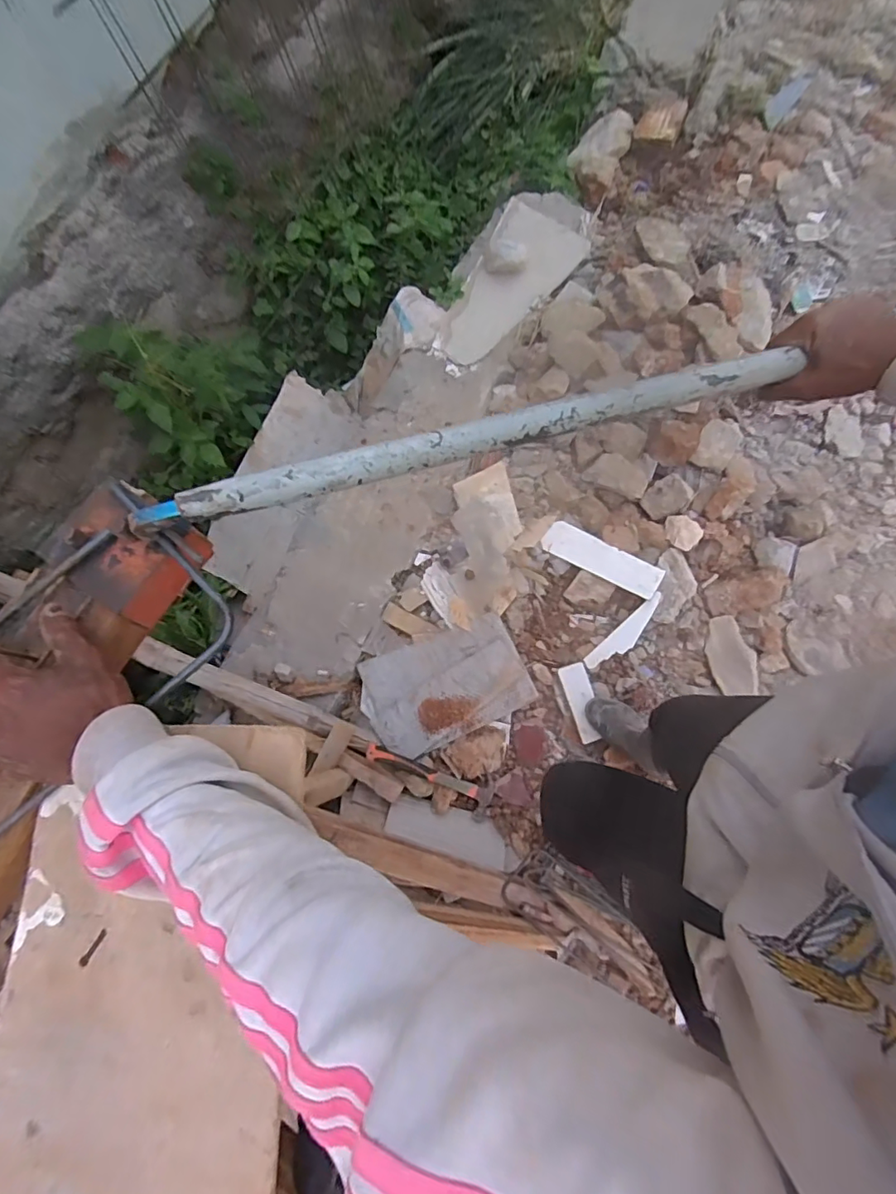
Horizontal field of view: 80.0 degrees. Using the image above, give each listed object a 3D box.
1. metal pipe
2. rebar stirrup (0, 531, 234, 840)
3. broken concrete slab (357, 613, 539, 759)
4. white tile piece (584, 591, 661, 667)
[{"bbox_3d":[0.040,-0.139,0.454,0.568,0.018,0.022,-16,79,-9],"label":"metal pipe"},{"bbox_3d":[-0.363,0.108,0.414,0.423,0.023,0.152,-42,81,-7],"label":"rebar stirrup"},{"bbox_3d":[-0.008,0.232,1.408,0.425,0.029,0.278,-23,75,-3],"label":"broken concrete slab"},{"bbox_3d":[0.476,0.101,1.420,0.261,0.017,0.061,-44,90,4],"label":"white tile piece"}]

